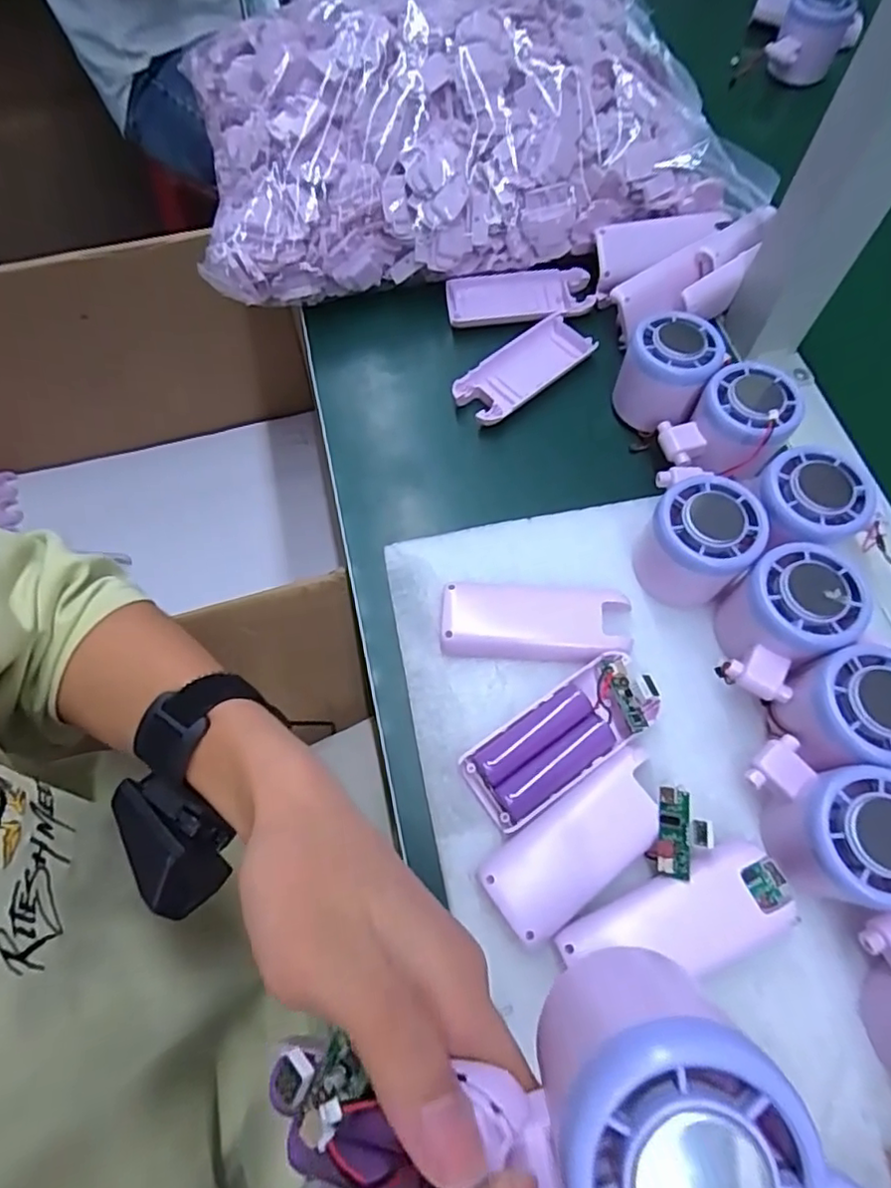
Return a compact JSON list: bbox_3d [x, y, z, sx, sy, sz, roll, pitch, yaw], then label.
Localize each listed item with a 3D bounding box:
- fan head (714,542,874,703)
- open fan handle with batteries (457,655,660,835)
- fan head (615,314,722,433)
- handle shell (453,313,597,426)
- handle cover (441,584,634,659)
[{"bbox_3d":[0.171,0.014,0.312,0.075,0.045,0.055,-40,71,-15],"label":"fan head"},{"bbox_3d":[0.060,0.072,0.311,0.103,0.022,0.042,-33,69,-12],"label":"open fan handle with batteries"},{"bbox_3d":[0.142,-0.144,0.394,0.054,0.049,0.062,21,68,10],"label":"fan head"},{"bbox_3d":[0.055,-0.156,0.427,0.105,0.012,0.043,-37,70,-14],"label":"handle shell"},{"bbox_3d":[0.050,0.016,0.344,0.101,0.016,0.041,4,66,3],"label":"handle cover"}]

